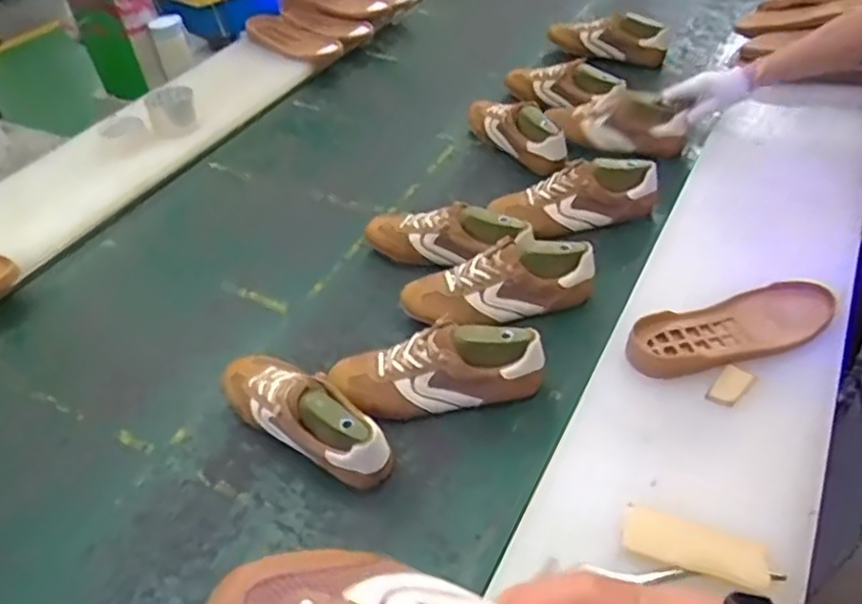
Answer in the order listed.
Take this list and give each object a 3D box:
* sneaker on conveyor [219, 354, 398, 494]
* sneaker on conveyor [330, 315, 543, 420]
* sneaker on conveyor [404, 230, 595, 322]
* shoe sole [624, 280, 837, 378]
[{"bbox_3d":[-0.149,0.122,0.796,0.256,0.084,0.088,23,44,35],"label":"sneaker on conveyor"},{"bbox_3d":[0.008,0.080,0.812,0.246,0.086,0.079,-9,43,6],"label":"sneaker on conveyor"},{"bbox_3d":[0.089,-0.027,0.918,0.259,0.091,0.085,-12,44,2],"label":"sneaker on conveyor"},{"bbox_3d":[0.347,0.030,0.791,0.253,0.030,0.090,-15,48,-7],"label":"shoe sole"}]

